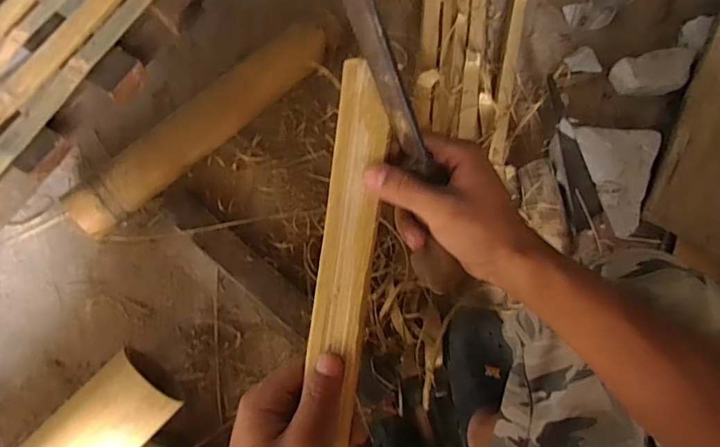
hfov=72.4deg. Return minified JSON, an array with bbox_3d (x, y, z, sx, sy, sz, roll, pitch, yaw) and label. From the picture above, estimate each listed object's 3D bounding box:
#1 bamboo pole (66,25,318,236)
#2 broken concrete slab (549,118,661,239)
[{"bbox_3d":[-0.293,-0.172,0.883,0.510,0.081,0.072,-42,78,-15],"label":"bamboo pole"},{"bbox_3d":[0.439,-0.076,0.900,0.176,0.055,0.211,12,71,2],"label":"broken concrete slab"}]

